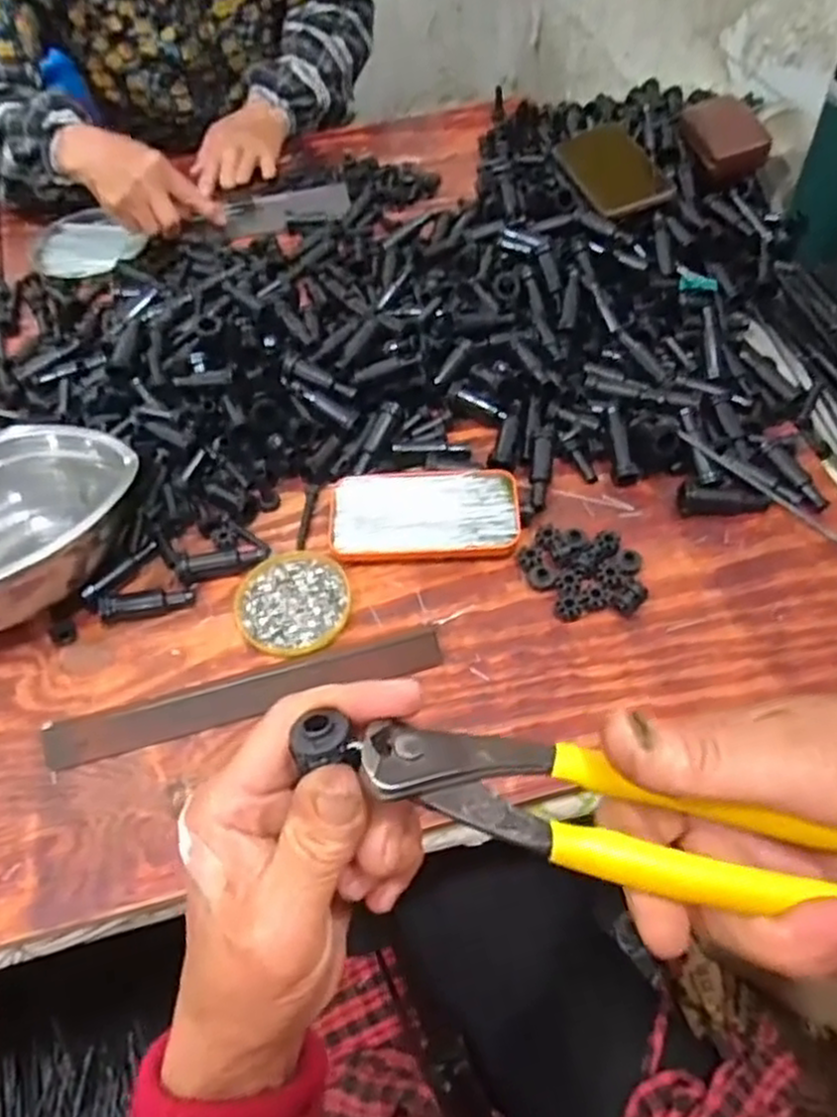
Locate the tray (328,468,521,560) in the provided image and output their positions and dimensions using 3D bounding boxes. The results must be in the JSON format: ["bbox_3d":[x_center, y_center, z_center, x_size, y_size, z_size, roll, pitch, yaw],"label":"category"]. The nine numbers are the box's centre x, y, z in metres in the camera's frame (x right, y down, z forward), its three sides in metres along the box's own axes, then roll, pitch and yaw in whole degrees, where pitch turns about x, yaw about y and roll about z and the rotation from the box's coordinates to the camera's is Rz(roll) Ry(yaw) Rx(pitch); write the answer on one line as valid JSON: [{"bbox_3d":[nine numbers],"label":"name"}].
[{"bbox_3d":[0.004,-0.036,0.578,0.145,0.018,0.076,-3,55,2],"label":"tray"}]

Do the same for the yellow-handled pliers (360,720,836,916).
[{"bbox_3d":[0.057,0.077,0.228,0.148,0.015,0.037,12,57,3],"label":"yellow-handled pliers"}]

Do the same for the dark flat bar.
[{"bbox_3d":[-0.118,0.091,0.509,0.268,0.009,0.033,-14,56,-6],"label":"dark flat bar"}]

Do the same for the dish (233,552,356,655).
[{"bbox_3d":[-0.093,0.030,0.552,0.083,0.009,0.088,-2,55,3],"label":"dish"}]

